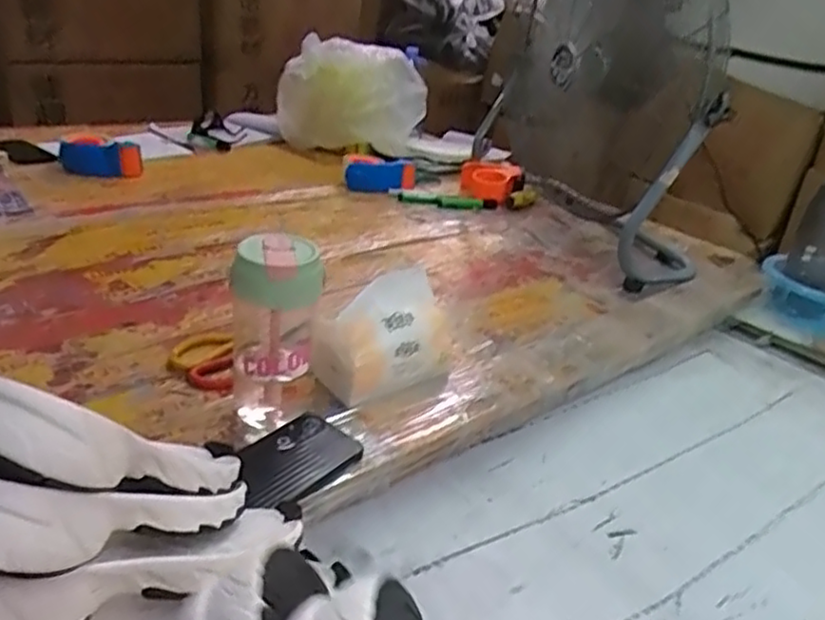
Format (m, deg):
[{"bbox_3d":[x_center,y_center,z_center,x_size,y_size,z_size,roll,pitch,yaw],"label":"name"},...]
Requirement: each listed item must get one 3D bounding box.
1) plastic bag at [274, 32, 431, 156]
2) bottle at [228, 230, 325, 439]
[{"bbox_3d":[-0.153,-0.533,1.685,0.369,0.217,0.190,5,28,-3],"label":"plastic bag"},{"bbox_3d":[-0.135,0.021,0.674,0.082,0.181,0.068,-3,29,-17],"label":"bottle"}]

